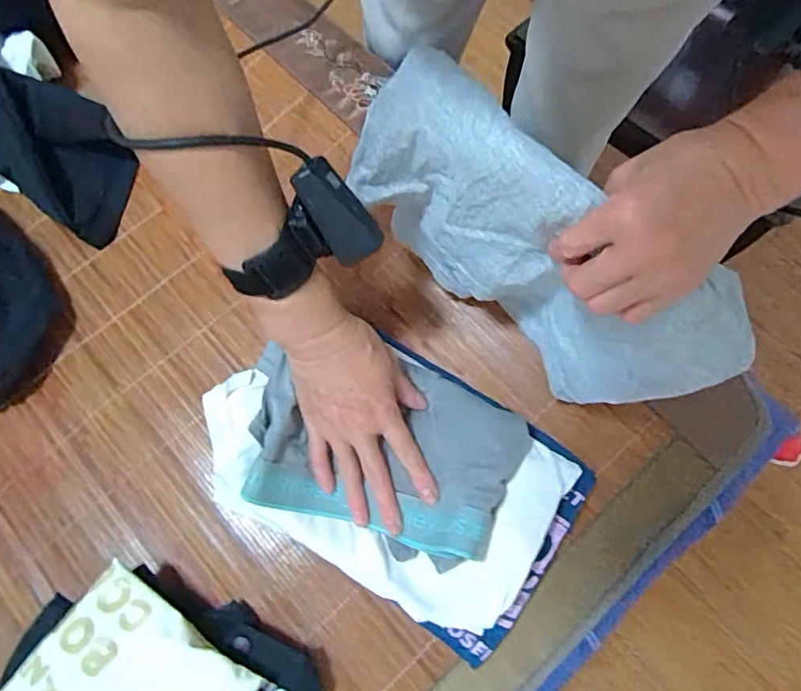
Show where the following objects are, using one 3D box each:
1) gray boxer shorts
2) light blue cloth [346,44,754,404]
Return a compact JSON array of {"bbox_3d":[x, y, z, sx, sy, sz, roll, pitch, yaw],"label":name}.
[{"bbox_3d":[-0.015,0.082,0.467,0.220,0.049,0.148,20,74,7],"label":"gray boxer shorts"},{"bbox_3d":[0.096,-0.056,0.409,0.276,0.221,0.060,32,76,10],"label":"light blue cloth"}]

